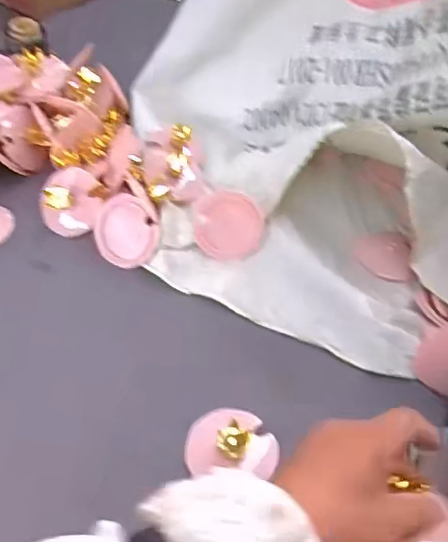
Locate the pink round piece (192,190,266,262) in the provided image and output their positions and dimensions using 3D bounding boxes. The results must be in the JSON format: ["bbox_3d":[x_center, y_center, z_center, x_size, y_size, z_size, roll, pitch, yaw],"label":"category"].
[{"bbox_3d":[0.007,-0.051,0.621,0.076,0.010,0.078,0,81,1],"label":"pink round piece"}]

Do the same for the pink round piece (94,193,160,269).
[{"bbox_3d":[-0.106,-0.043,0.604,0.074,0.073,0.008,23,8,17],"label":"pink round piece"}]

